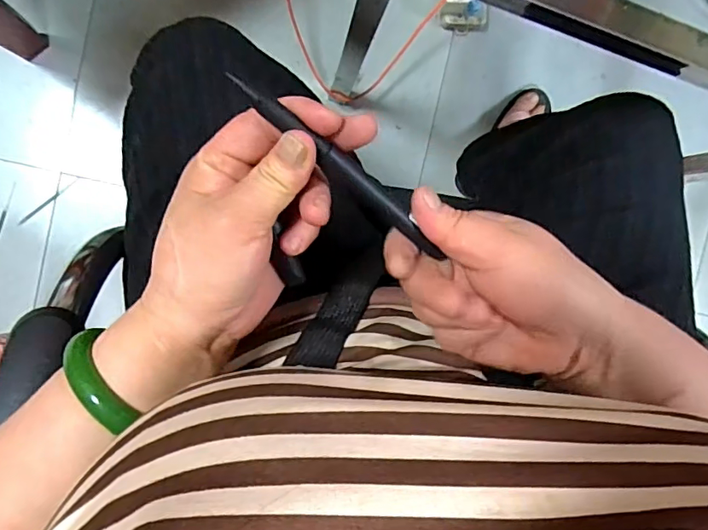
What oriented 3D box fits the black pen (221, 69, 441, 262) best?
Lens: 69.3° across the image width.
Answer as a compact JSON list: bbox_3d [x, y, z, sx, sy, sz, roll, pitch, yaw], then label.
[{"bbox_3d":[-0.002,-0.043,0.239,0.127,0.009,0.011,39,87,-24],"label":"black pen"}]

